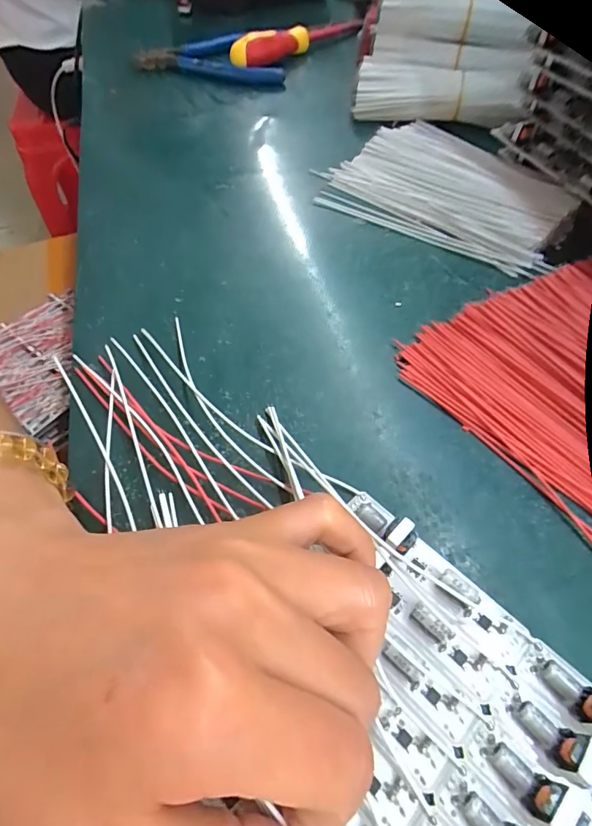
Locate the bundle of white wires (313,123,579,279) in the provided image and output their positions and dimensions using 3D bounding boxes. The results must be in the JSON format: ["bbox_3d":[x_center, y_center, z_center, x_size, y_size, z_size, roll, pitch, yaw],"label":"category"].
[{"bbox_3d":[0.097,-0.145,0.272,0.144,0.015,0.099,28,63,19],"label":"bundle of white wires"}]

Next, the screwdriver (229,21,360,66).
[{"bbox_3d":[-0.001,-0.319,0.371,0.116,0.021,0.024,-22,59,-15],"label":"screwdriver"}]

